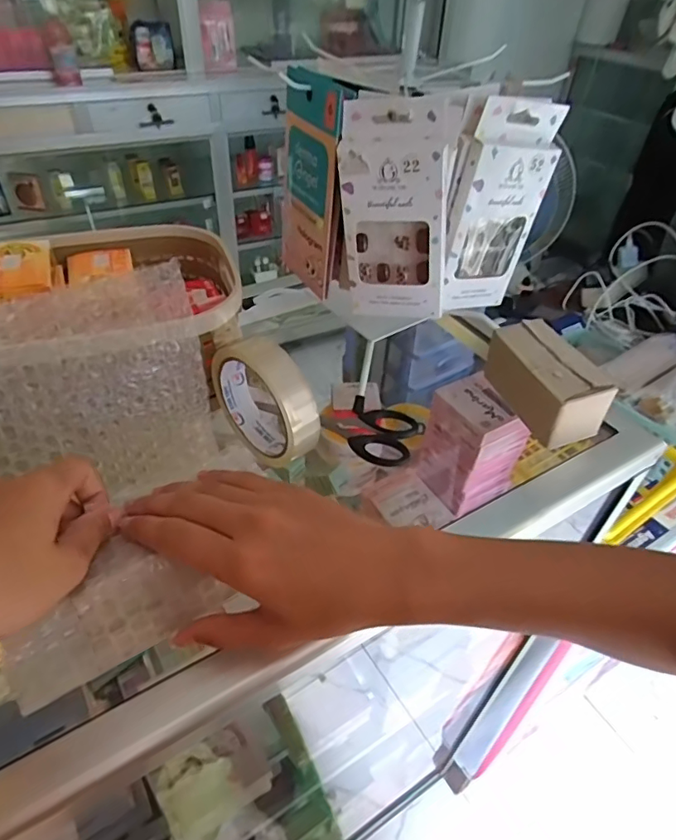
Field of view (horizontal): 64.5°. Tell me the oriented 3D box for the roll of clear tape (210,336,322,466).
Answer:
[{"bbox_3d":[-0.053,-0.013,0.387,0.096,0.084,0.027,35,51,30],"label":"roll of clear tape"}]

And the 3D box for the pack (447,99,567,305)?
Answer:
[{"bbox_3d":[0.114,-0.148,0.386,0.068,0.143,0.015,-10,40,-24],"label":"pack"}]

